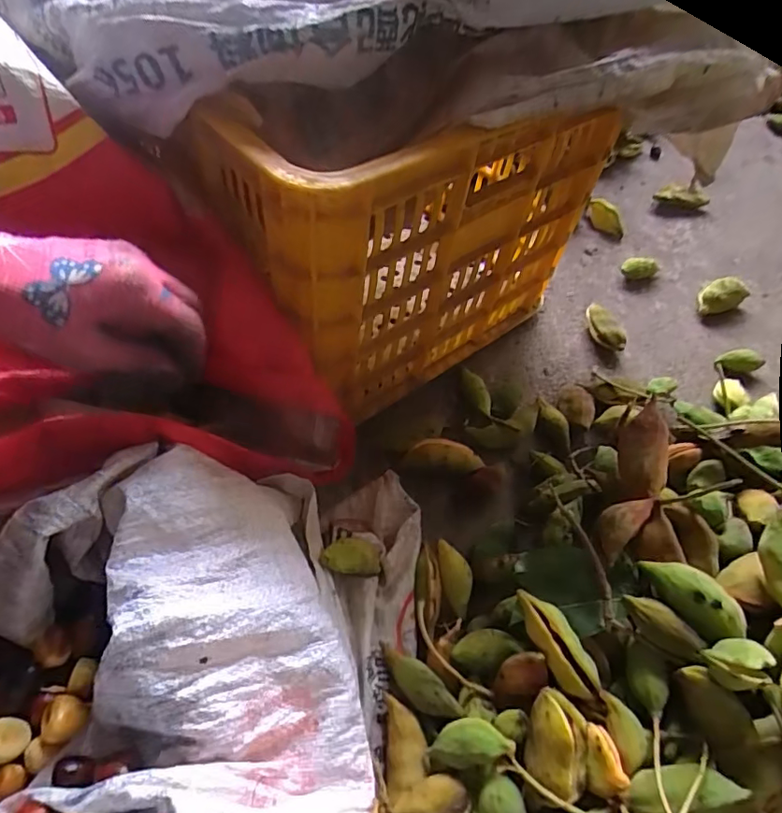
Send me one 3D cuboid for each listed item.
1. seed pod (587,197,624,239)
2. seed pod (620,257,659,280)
[{"bbox_3d":[0.333,-0.294,0.803,0.066,0.040,0.020,28,58,14],"label":"seed pod"},{"bbox_3d":[0.362,-0.199,0.757,0.057,0.023,0.024,-5,56,-8],"label":"seed pod"}]

